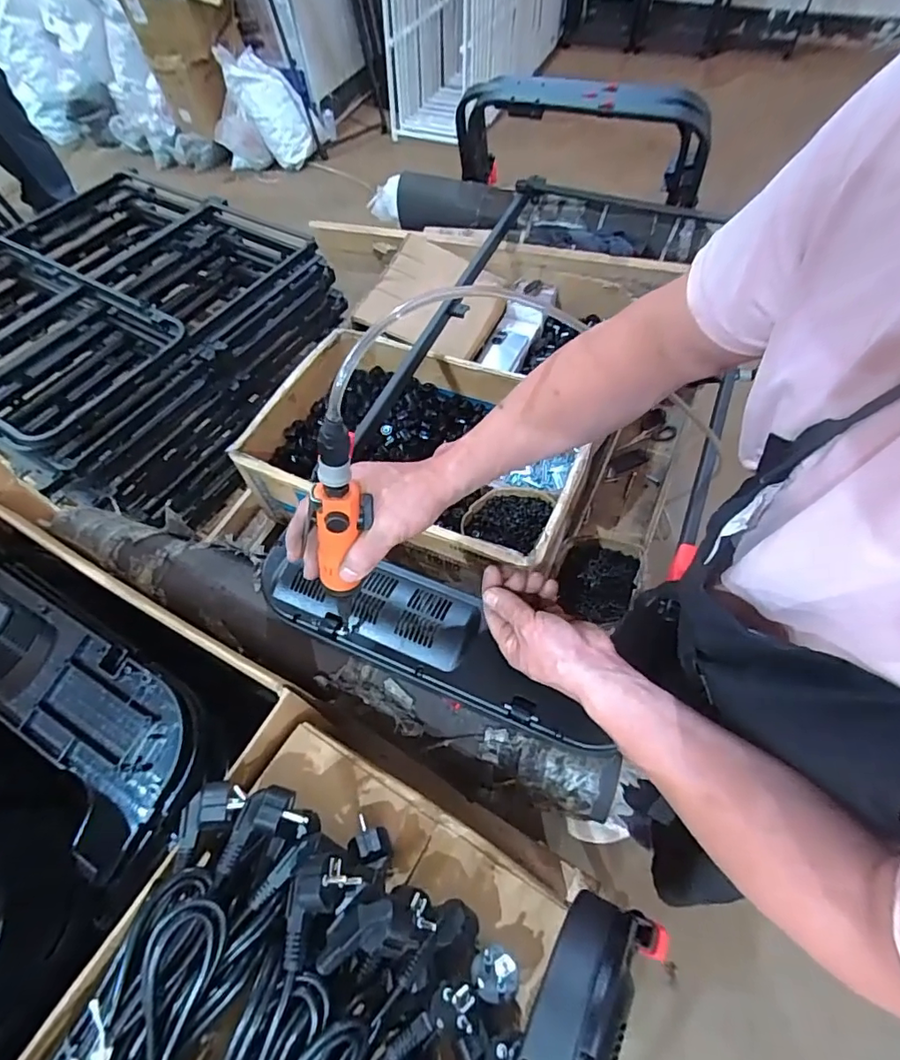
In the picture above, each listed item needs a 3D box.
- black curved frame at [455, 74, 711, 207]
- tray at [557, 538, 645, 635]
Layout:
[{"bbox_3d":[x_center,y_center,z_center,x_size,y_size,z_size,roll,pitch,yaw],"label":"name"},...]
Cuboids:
[{"bbox_3d":[0.239,-0.789,1.082,0.552,0.236,0.101,26,64,18],"label":"black curved frame"},{"bbox_3d":[0.232,0.081,0.833,0.118,0.049,0.156,18,62,14],"label":"tray"}]

